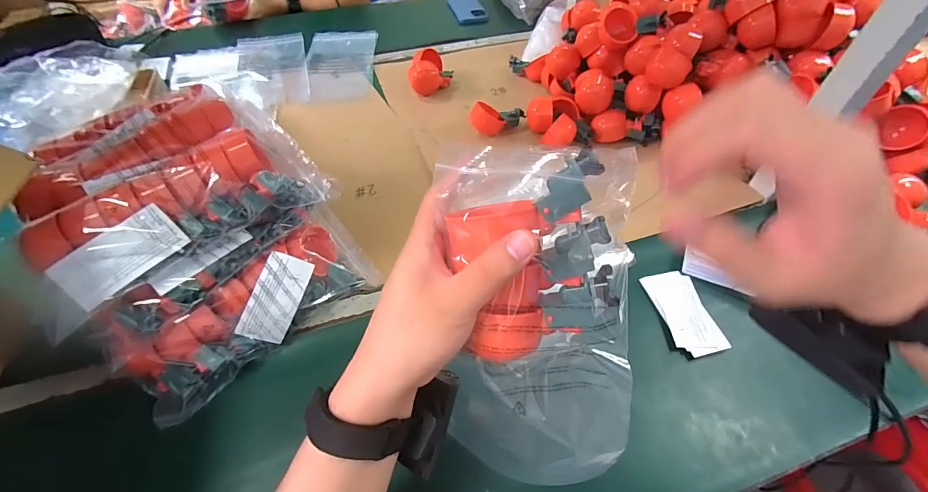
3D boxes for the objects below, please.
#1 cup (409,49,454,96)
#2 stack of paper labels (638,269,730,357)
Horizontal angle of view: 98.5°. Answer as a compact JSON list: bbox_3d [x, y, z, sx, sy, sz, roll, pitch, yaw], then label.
[{"bbox_3d":[-0.069,-0.364,0.837,0.089,0.060,0.085,0,52,1],"label":"cup"},{"bbox_3d":[0.273,0.081,0.499,0.057,0.006,0.110,-15,56,-1],"label":"stack of paper labels"}]

